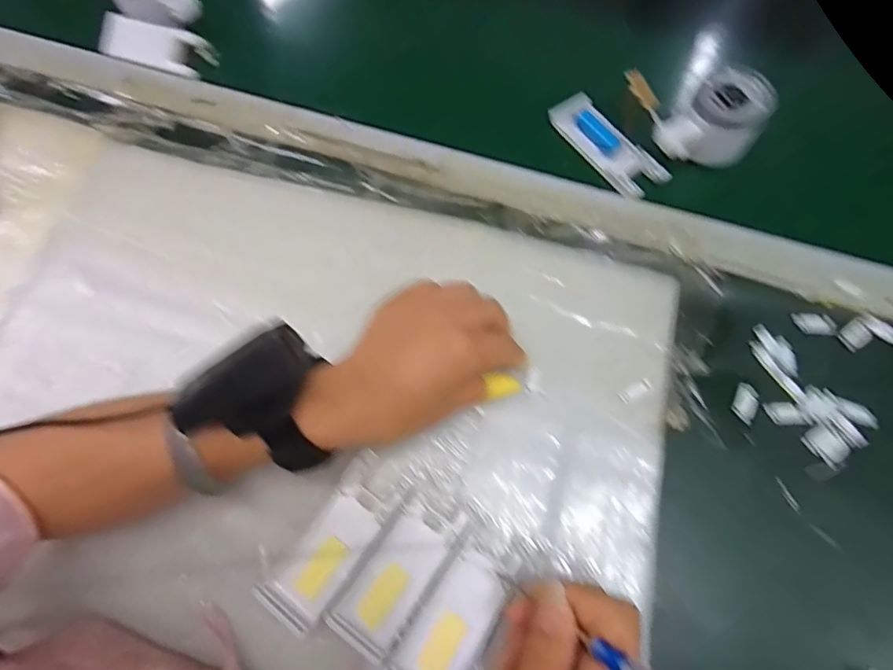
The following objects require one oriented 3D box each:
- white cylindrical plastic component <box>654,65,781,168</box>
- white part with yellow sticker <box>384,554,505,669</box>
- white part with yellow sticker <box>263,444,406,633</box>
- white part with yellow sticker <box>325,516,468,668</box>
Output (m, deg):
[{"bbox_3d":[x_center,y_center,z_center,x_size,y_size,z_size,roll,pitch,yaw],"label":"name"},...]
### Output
[{"bbox_3d":[0.216,-0.168,0.397,0.080,0.053,0.053,-31,69,-11],"label":"white cylindrical plastic component"},{"bbox_3d":[0.004,0.172,0.292,0.039,0.007,0.076,35,75,16],"label":"white part with yellow sticker"},{"bbox_3d":[-0.065,0.124,0.305,0.038,0.005,0.093,34,75,16],"label":"white part with yellow sticker"},{"bbox_3d":[-0.029,0.143,0.300,0.038,0.005,0.088,32,74,15],"label":"white part with yellow sticker"}]

